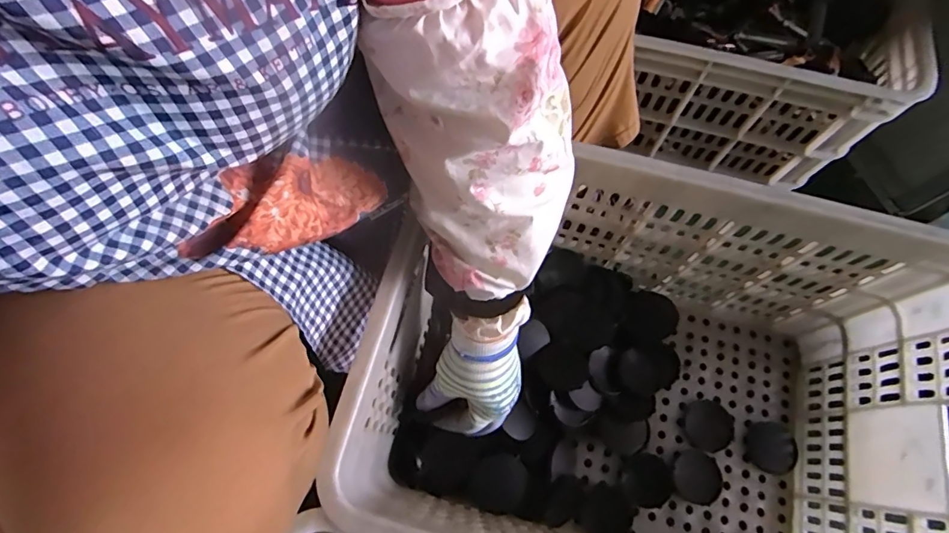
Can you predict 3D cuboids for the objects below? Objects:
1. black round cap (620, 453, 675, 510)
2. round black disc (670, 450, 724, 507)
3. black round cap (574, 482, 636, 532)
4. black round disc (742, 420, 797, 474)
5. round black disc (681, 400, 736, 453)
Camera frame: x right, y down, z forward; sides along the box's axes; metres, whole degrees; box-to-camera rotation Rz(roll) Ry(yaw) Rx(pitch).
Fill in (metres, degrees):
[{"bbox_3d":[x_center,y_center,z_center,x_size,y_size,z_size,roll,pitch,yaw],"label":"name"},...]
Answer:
[{"bbox_3d":[0.218,0.270,0.602,0.062,0.011,0.060,0,68,-1],"label":"black round cap"},{"bbox_3d":[0.282,0.267,0.608,0.060,0.004,0.063,0,68,-1],"label":"round black disc"},{"bbox_3d":[0.163,0.301,0.588,0.064,0.007,0.064,0,68,-1],"label":"black round cap"},{"bbox_3d":[0.387,0.237,0.627,0.064,0.008,0.063,0,68,-1],"label":"black round disc"},{"bbox_3d":[0.299,0.203,0.614,0.066,0.004,0.061,0,68,-1],"label":"round black disc"}]

